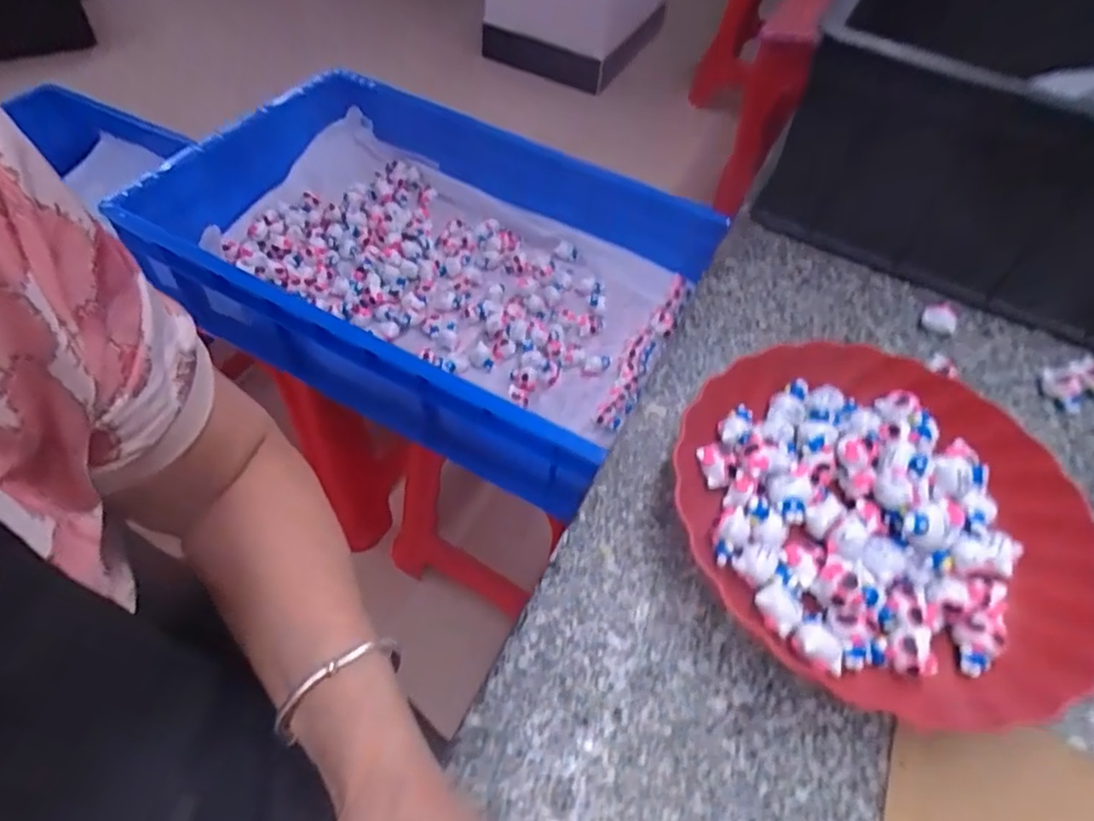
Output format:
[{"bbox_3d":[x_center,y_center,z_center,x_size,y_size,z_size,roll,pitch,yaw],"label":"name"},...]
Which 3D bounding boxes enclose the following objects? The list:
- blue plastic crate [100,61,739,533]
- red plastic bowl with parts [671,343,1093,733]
[{"bbox_3d":[-0.145,-0.192,0.786,0.624,0.134,0.408,27,55,14],"label":"blue plastic crate"},{"bbox_3d":[0.203,0.062,0.394,0.221,0.050,0.230,2,52,-3],"label":"red plastic bowl with parts"}]

